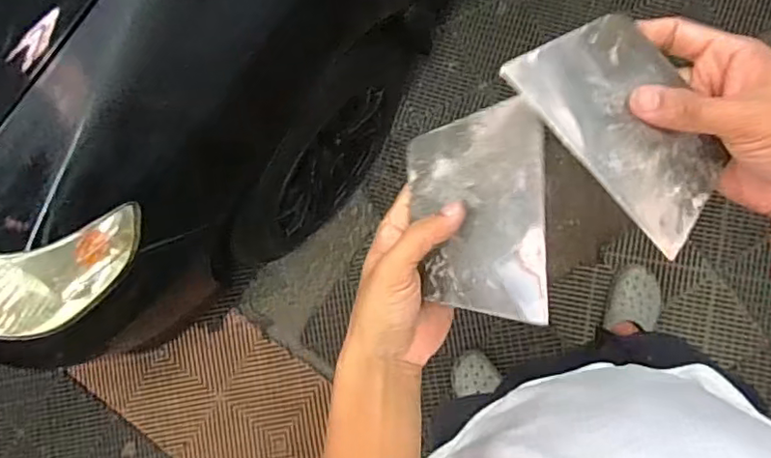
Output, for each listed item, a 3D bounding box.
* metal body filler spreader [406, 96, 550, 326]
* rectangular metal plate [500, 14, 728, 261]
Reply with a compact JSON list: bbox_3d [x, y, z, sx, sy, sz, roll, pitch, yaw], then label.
[{"bbox_3d":[0.060,-0.010,0.390,0.096,0.005,0.137,-7,80,35],"label":"metal body filler spreader"},{"bbox_3d":[0.147,-0.065,0.349,0.096,0.004,0.137,-40,88,-19],"label":"rectangular metal plate"}]

